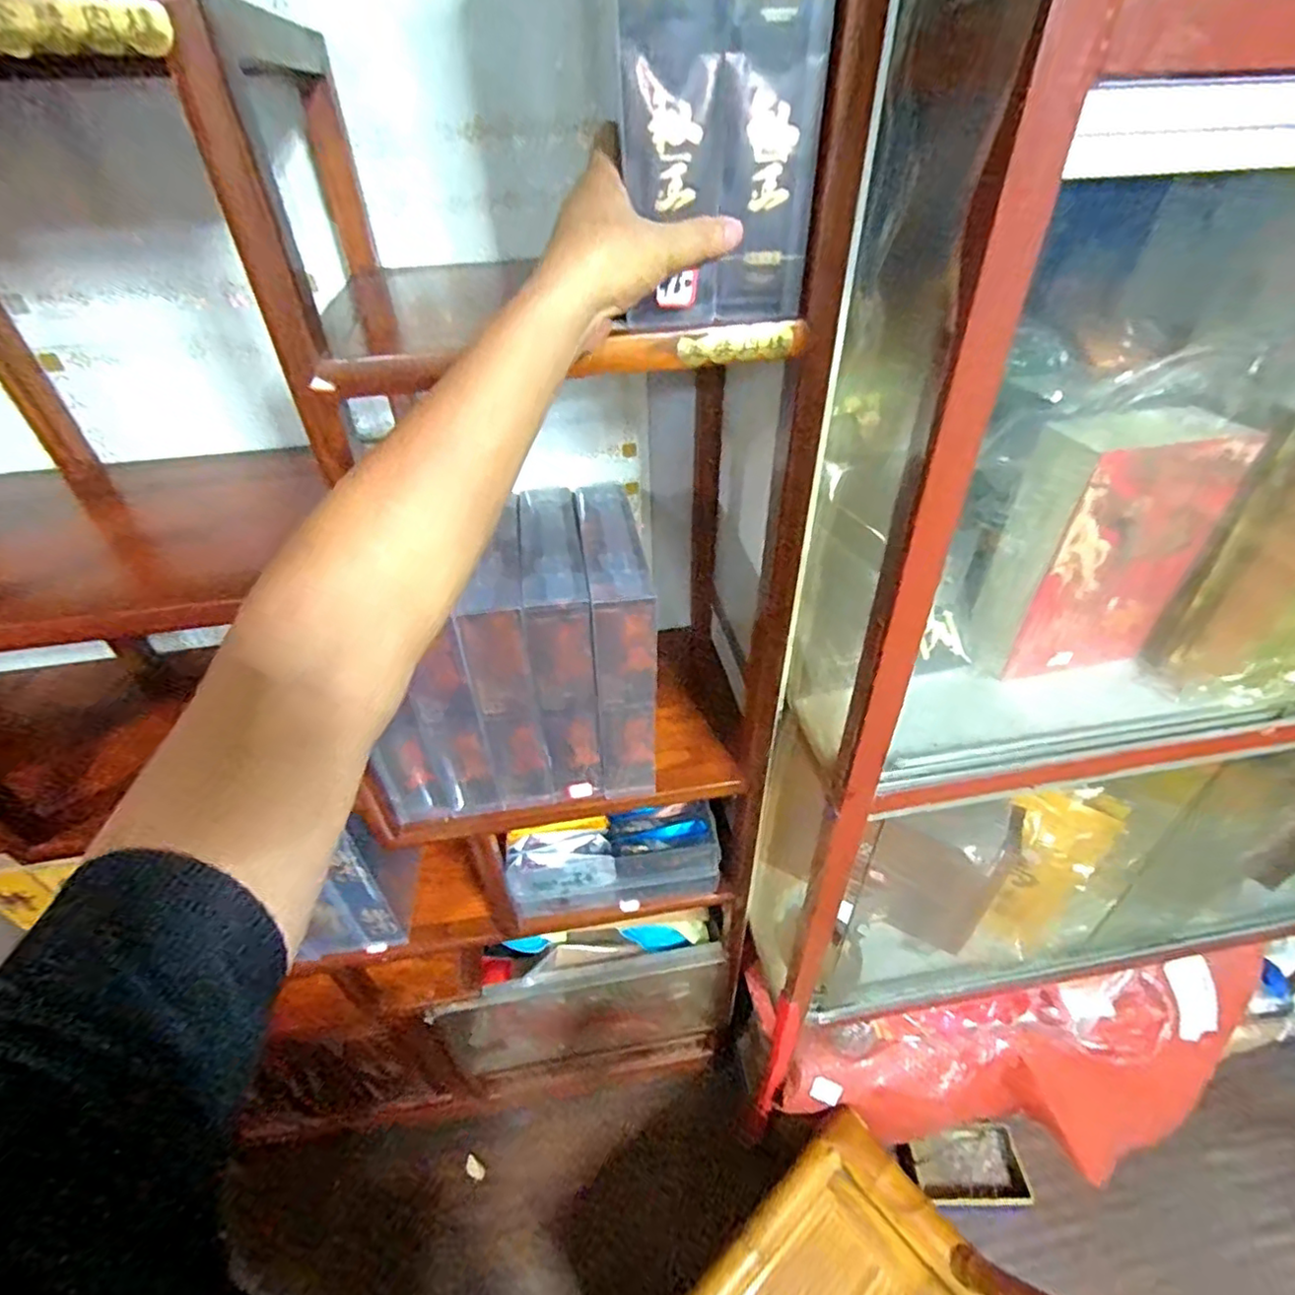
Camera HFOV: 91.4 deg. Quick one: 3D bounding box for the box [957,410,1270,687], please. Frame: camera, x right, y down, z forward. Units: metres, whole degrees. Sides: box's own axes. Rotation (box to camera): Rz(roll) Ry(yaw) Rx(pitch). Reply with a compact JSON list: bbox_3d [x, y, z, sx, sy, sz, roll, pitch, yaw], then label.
[{"bbox_3d":[0.431,-0.095,0.616,0.186,0.239,0.086,-11,40,-11],"label":"box"}]

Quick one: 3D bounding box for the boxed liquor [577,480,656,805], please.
[{"bbox_3d":[-0.033,-0.007,0.690,0.063,0.261,0.205,-5,39,-4],"label":"boxed liquor"}]

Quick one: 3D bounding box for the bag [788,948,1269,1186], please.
[{"bbox_3d":[0.630,0.698,1.015,0.821,0.333,0.198,-6,39,-6],"label":"bag"}]

